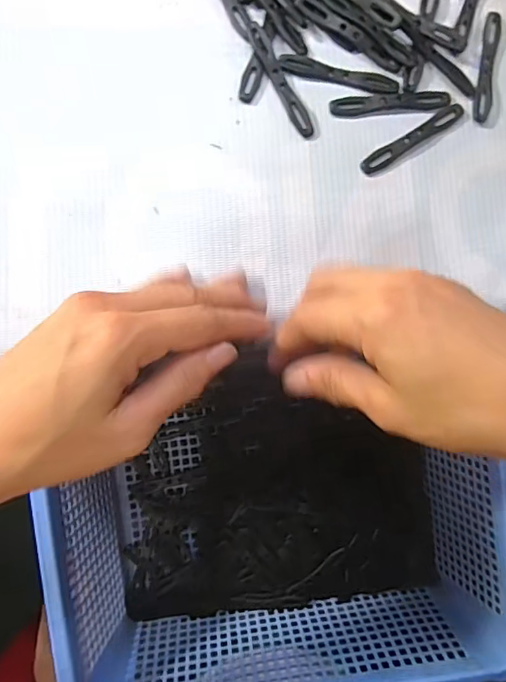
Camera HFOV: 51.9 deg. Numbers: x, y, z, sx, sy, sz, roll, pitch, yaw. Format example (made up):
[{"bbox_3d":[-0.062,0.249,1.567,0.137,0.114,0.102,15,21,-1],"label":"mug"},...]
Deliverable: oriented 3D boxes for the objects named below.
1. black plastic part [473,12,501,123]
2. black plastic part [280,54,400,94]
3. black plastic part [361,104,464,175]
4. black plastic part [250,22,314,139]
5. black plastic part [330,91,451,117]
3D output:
[{"bbox_3d":[0.135,-0.158,0.299,0.009,0.004,0.067,11,83,-3],"label":"black plastic part"},{"bbox_3d":[0.049,-0.149,0.291,0.066,0.004,0.012,11,83,-3],"label":"black plastic part"},{"bbox_3d":[0.090,-0.114,0.291,0.068,0.004,0.010,-33,87,-7],"label":"black plastic part"},{"bbox_3d":[0.015,-0.144,0.287,0.010,0.005,0.067,-27,86,-7],"label":"black plastic part"},{"bbox_3d":[0.078,-0.134,0.291,0.067,0.004,0.012,-7,84,-5],"label":"black plastic part"}]

